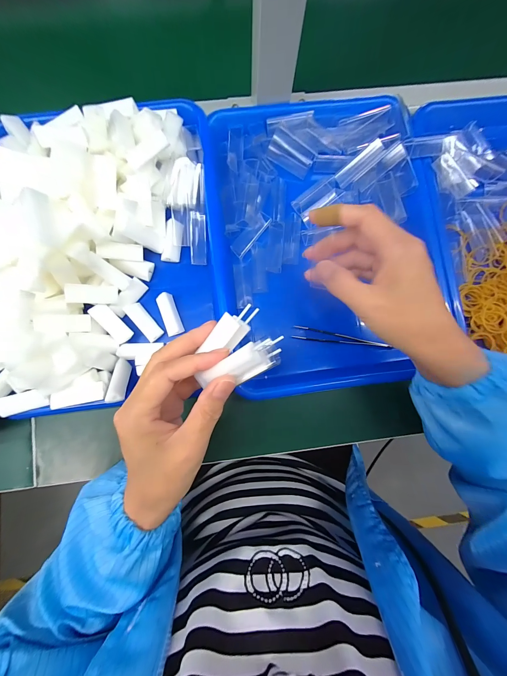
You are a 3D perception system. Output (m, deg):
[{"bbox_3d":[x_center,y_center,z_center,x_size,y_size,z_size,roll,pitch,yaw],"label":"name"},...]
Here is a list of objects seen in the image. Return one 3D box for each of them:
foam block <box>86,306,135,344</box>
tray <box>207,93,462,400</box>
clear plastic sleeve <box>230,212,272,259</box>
[{"bbox_3d":[-0.149,-0.015,0.274,0.017,0.015,0.046,-40,113,-6],"label":"foam block"},{"bbox_3d":[0.079,-0.112,0.297,0.226,0.040,0.331,-9,84,-3],"label":"tray"},{"bbox_3d":[-0.003,-0.118,0.297,0.017,0.007,0.056,39,83,2],"label":"clear plastic sleeve"}]

